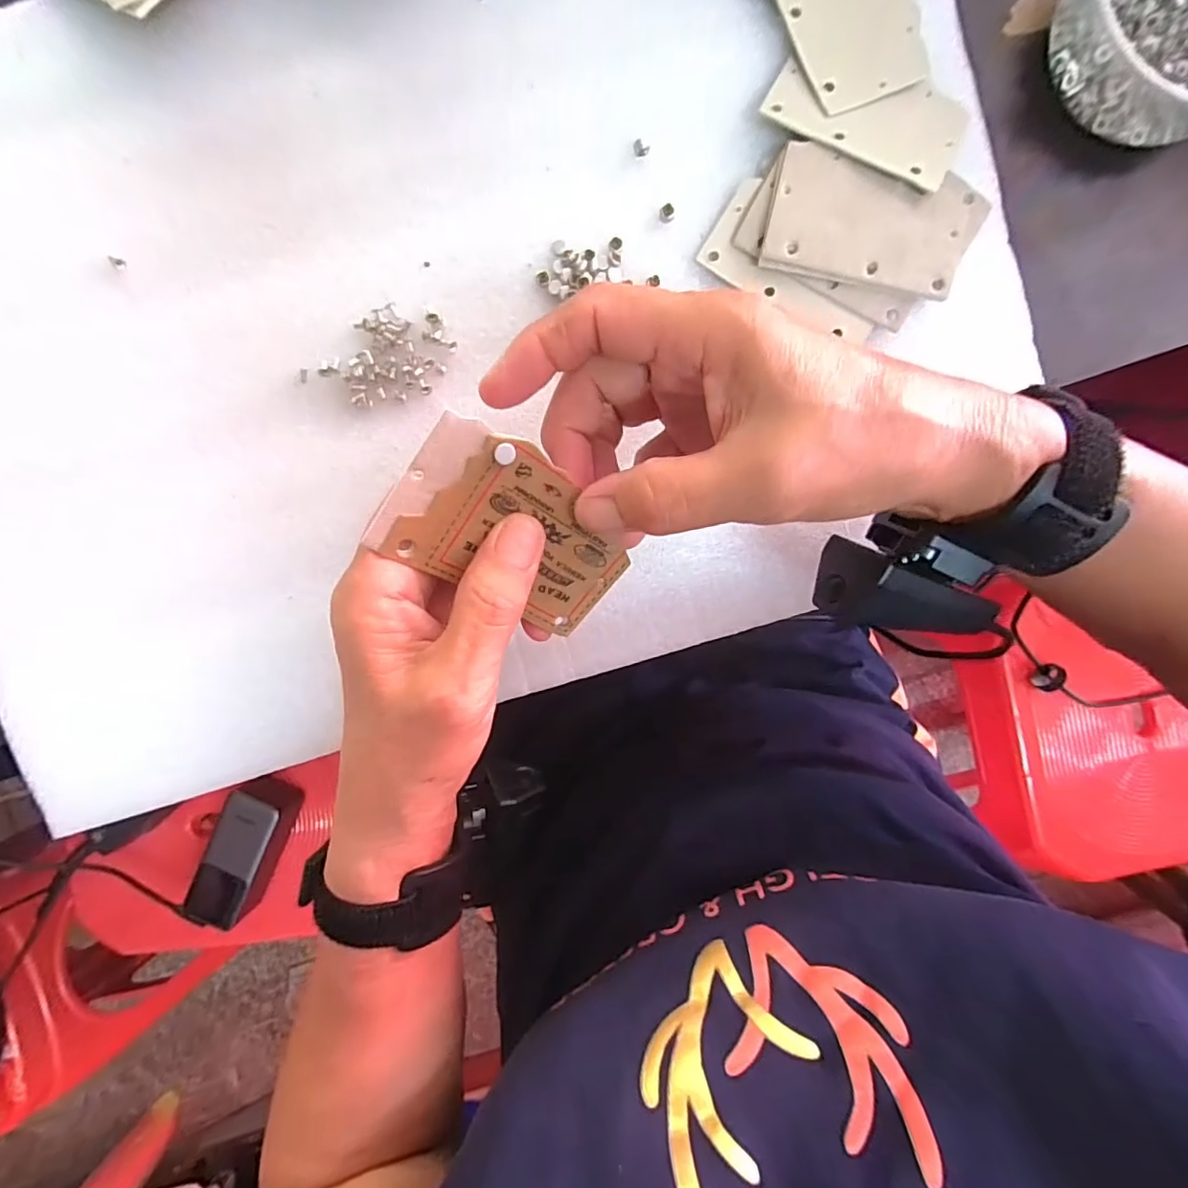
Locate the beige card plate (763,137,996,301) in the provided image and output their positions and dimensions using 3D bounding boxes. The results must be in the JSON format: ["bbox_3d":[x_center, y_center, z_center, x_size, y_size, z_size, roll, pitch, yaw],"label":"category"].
[{"bbox_3d":[0.126,-0.165,0.243,0.093,0.009,0.054,12,94,-1],"label":"beige card plate"}]

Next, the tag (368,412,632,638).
[{"bbox_3d":[-0.027,-0.020,0.189,0.083,0.004,0.053,29,107,-32],"label":"tag"}]

